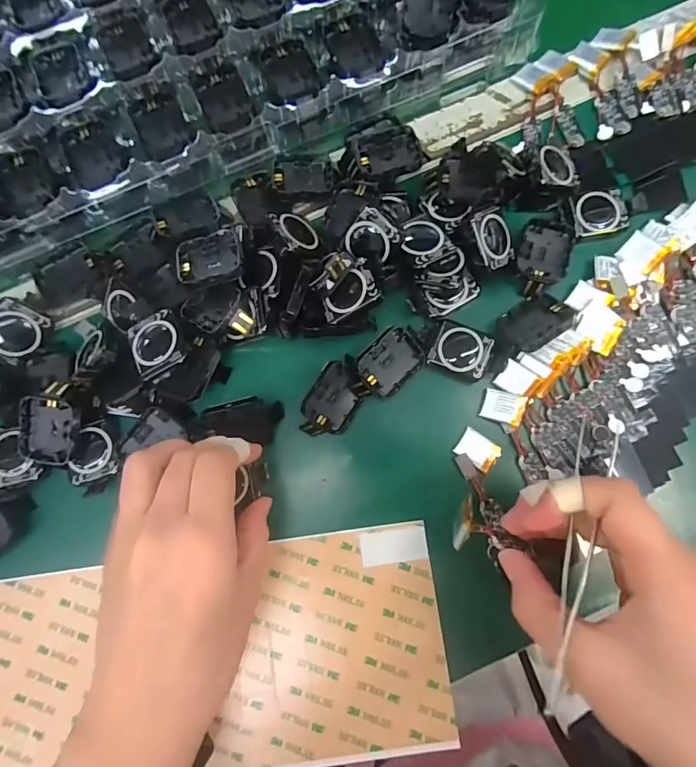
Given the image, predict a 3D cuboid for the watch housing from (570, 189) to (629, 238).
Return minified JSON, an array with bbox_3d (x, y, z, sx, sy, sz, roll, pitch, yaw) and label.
[{"bbox_3d":[0.166,-0.112,0.284,0.035,0.008,0.030,-3,84,3],"label":"watch housing"}]

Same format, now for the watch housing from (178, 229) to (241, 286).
[{"bbox_3d":[-0.085,-0.078,0.267,0.040,0.009,0.039,-12,64,4],"label":"watch housing"}]

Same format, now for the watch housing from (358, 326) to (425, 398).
[{"bbox_3d":[0.028,-0.016,0.267,0.031,0.011,0.047,46,77,-16],"label":"watch housing"}]

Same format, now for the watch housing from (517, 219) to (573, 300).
[{"bbox_3d":[0.126,-0.081,0.276,0.030,0.007,0.048,13,85,5],"label":"watch housing"}]

